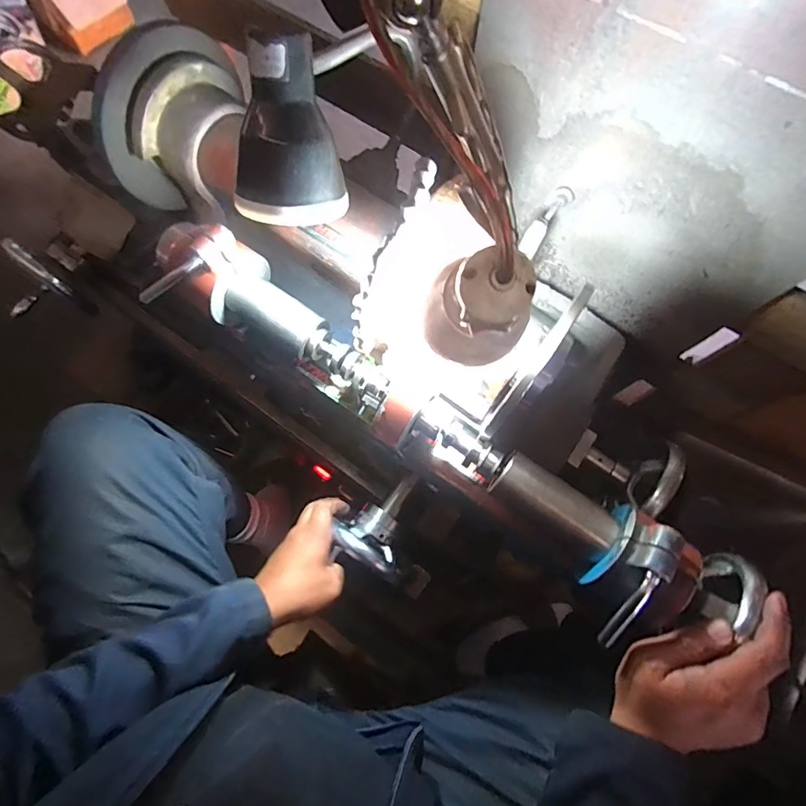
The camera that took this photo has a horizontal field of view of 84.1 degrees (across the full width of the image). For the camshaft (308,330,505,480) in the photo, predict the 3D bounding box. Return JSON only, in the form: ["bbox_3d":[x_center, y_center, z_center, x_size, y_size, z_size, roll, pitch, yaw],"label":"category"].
[{"bbox_3d":[-0.001,-0.002,0.430,0.218,0.028,0.030,34,77,8],"label":"camshaft"}]

